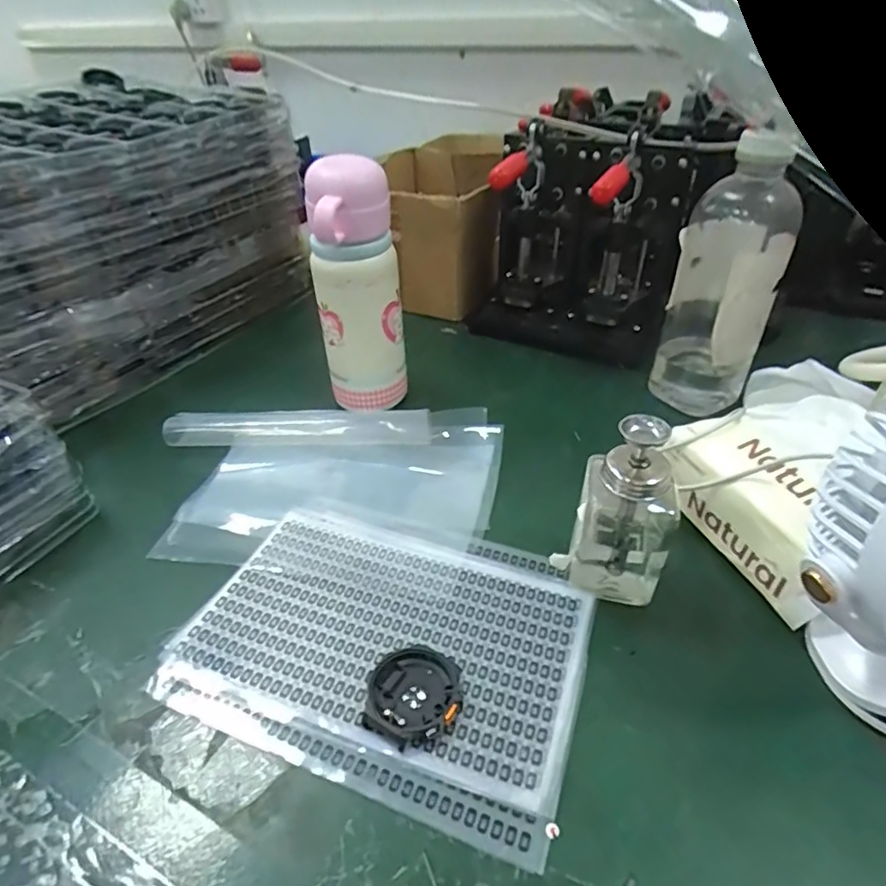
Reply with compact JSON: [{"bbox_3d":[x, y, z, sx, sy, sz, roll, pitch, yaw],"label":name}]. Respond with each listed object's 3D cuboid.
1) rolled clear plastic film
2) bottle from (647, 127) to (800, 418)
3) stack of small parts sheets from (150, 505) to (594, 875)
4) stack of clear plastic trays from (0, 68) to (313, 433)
[{"bbox_3d":[-0.128,-0.014,0.498,0.231,0.027,0.032,1,37,1],"label":"rolled clear plastic film"},{"bbox_3d":[0.247,-0.133,0.497,0.085,0.228,0.079,17,40,22],"label":"bottle"},{"bbox_3d":[-0.032,0.115,0.342,0.228,0.011,0.166,13,39,17],"label":"stack of small parts sheets"},{"bbox_3d":[-0.410,-0.233,0.630,0.310,0.223,0.437,16,40,21],"label":"stack of clear plastic trays"}]

